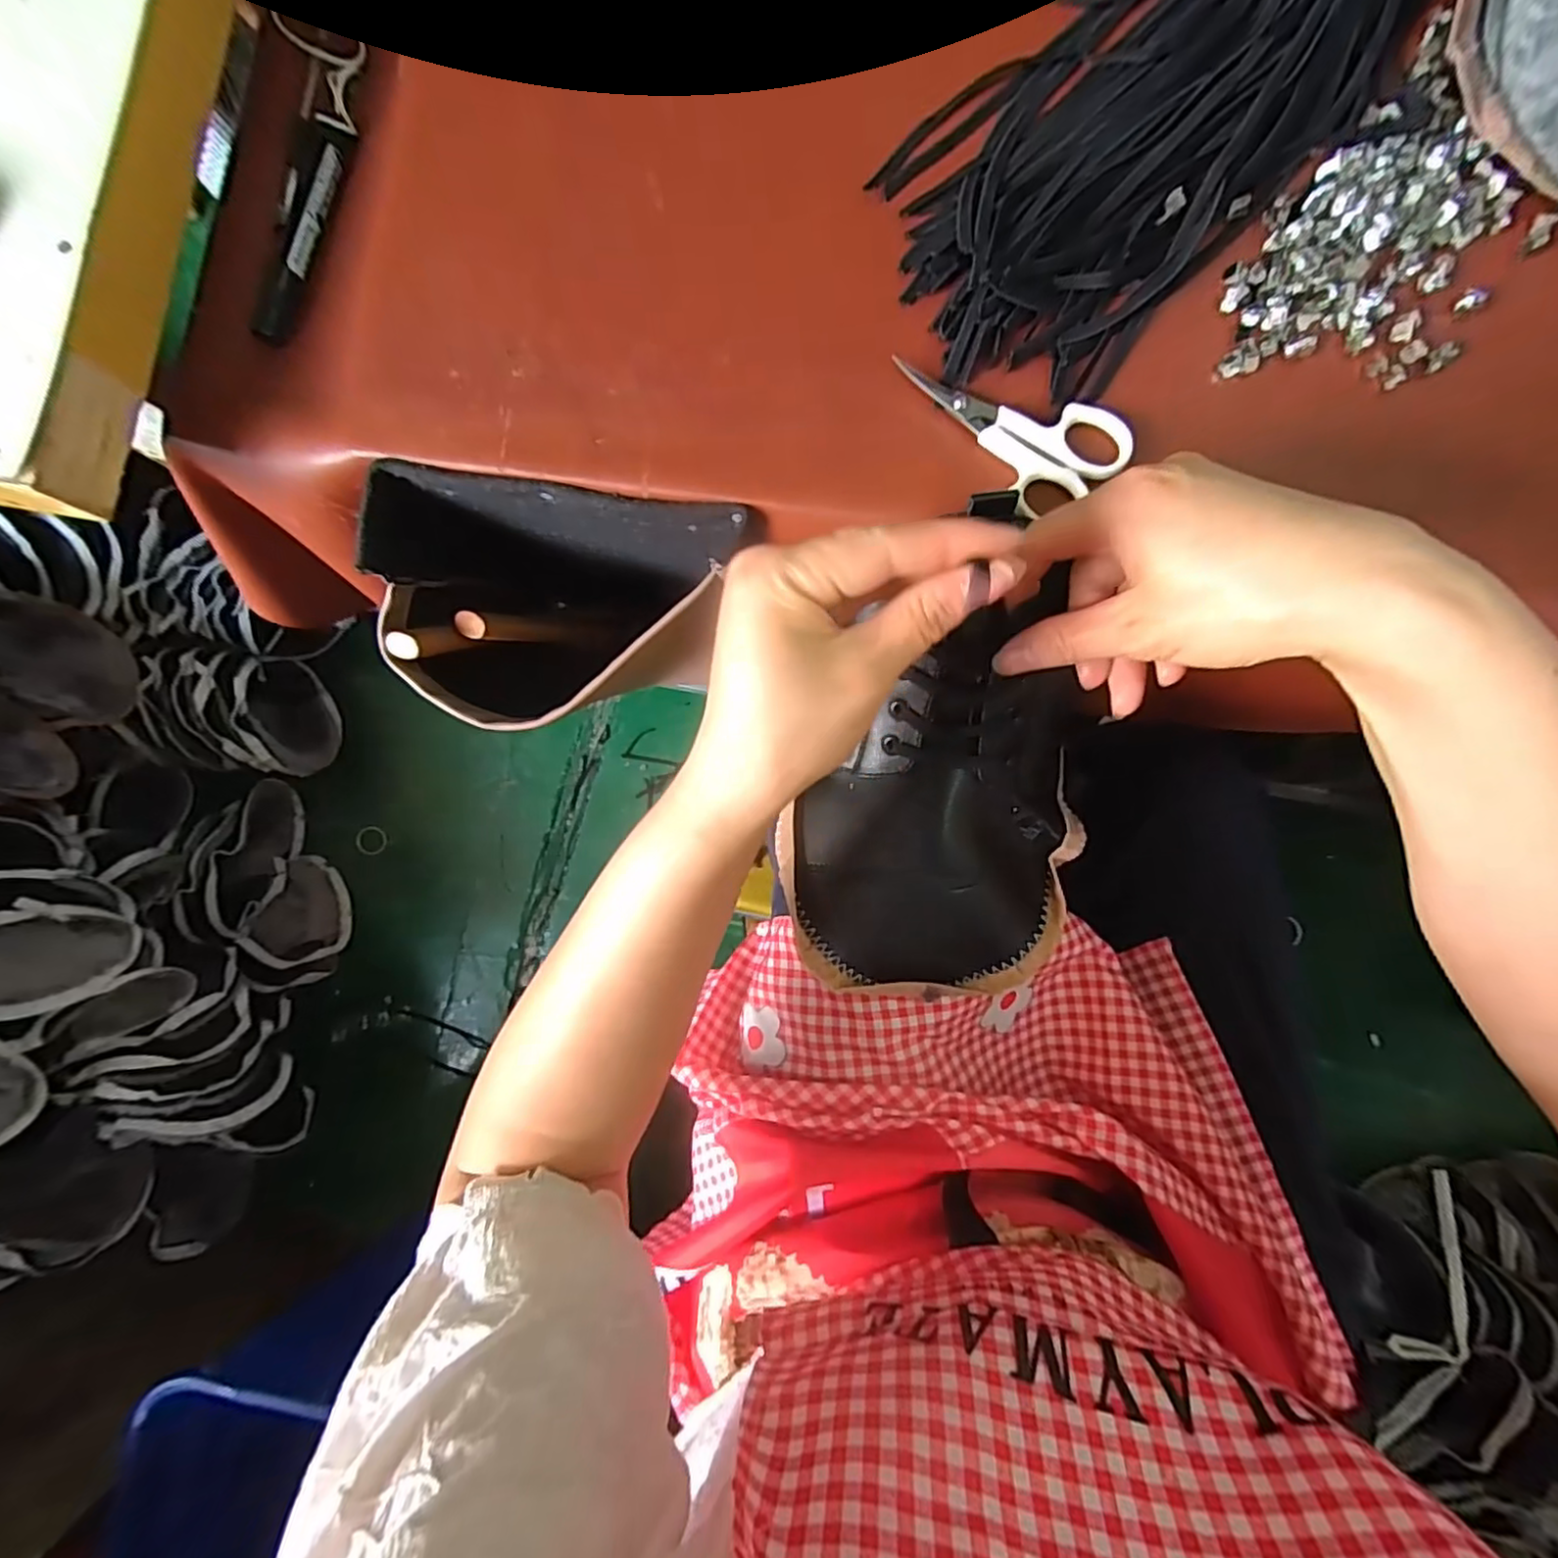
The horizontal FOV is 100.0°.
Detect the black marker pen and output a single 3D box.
[{"bbox_3d":[-0.270,-0.311,0.372,0.019,0.011,0.135,14,88,4],"label":"black marker pen"}]

